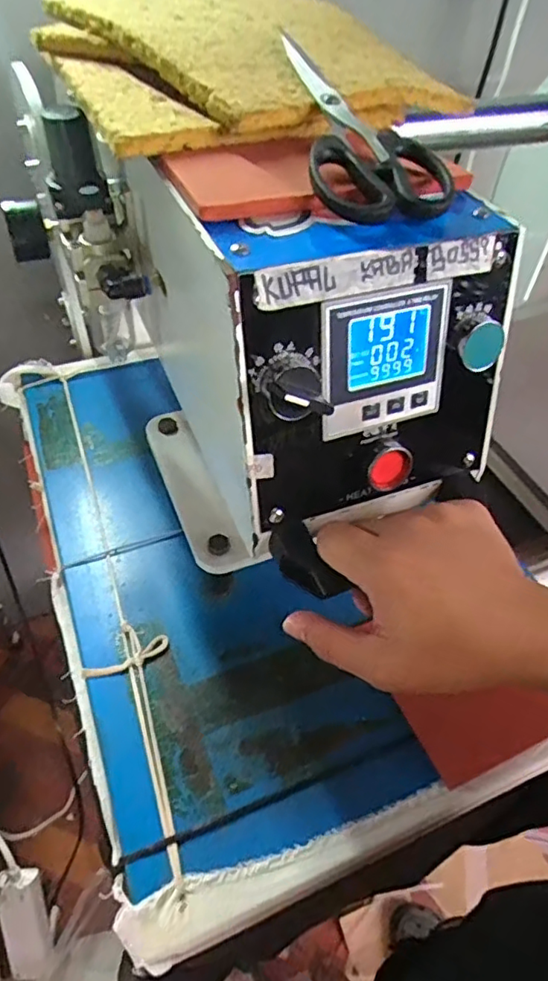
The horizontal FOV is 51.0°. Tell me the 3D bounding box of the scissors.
[{"bbox_3d":[0.040,-0.199,0.309,0.069,0.011,0.166,-11,62,-13],"label":"scissors"}]

